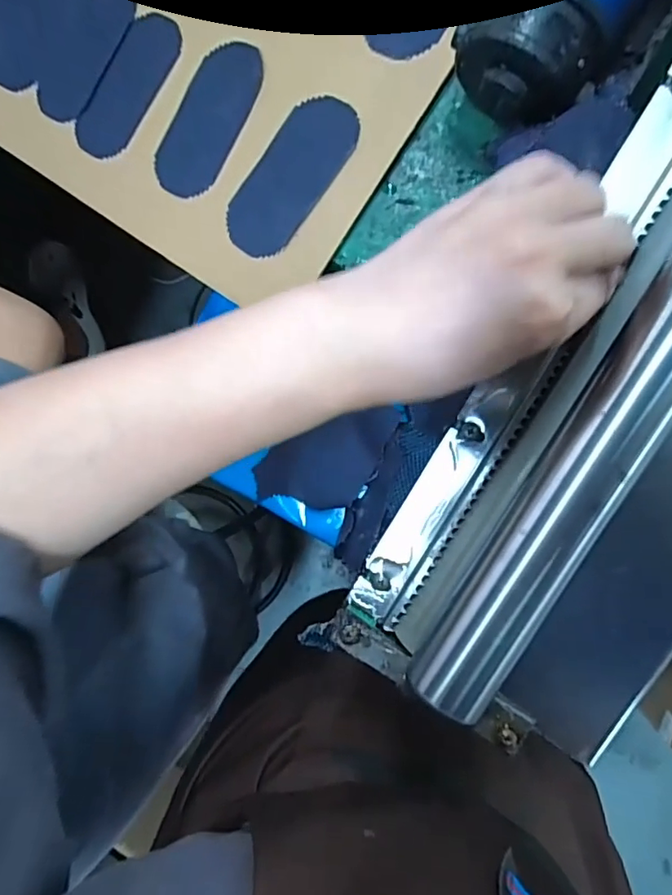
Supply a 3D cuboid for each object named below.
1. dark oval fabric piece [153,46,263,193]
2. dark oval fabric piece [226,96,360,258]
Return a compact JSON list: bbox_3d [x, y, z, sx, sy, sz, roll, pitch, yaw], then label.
[{"bbox_3d":[-0.108,-0.274,0.452,0.070,0.004,0.128,33,98,20],"label":"dark oval fabric piece"},{"bbox_3d":[-0.037,-0.213,0.425,0.063,0.013,0.129,39,97,6],"label":"dark oval fabric piece"}]

